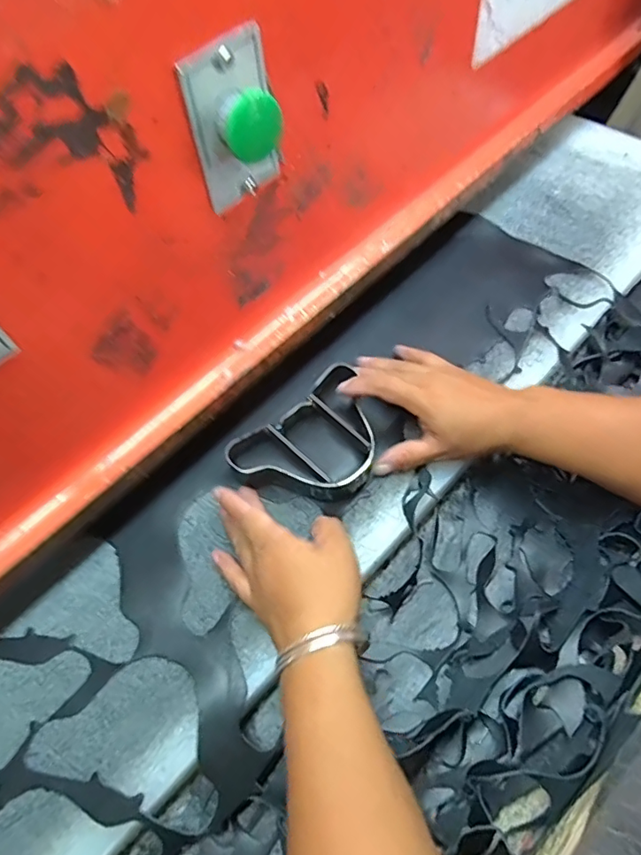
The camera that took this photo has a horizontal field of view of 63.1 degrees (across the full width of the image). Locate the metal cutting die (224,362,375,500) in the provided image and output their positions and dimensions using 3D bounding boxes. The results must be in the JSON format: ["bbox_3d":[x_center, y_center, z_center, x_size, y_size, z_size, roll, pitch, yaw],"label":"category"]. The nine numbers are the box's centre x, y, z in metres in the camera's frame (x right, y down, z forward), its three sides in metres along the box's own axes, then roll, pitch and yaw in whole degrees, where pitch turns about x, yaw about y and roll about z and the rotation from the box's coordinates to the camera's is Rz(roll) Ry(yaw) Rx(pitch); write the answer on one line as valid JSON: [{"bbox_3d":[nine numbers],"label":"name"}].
[{"bbox_3d":[0.001,0.015,0.456,0.139,0.032,0.098,-40,68,-18],"label":"metal cutting die"}]

